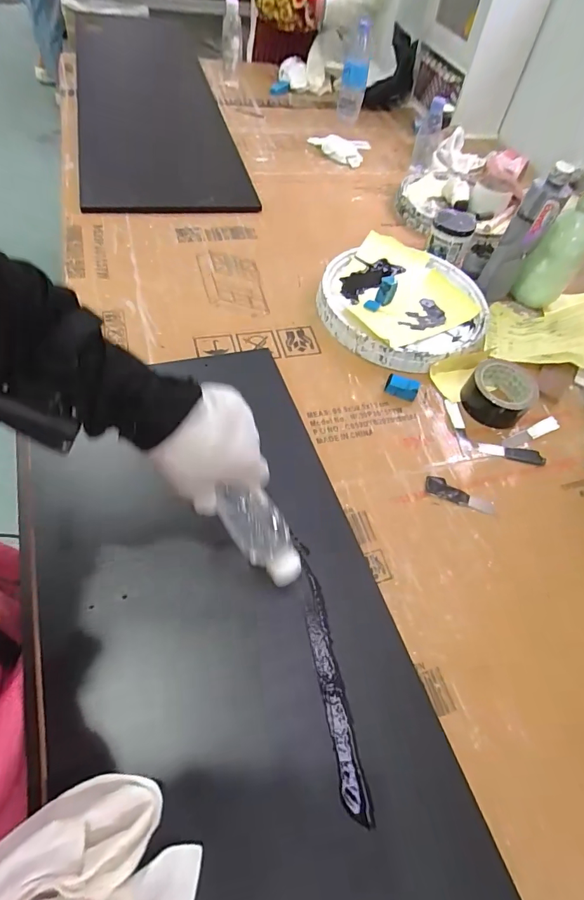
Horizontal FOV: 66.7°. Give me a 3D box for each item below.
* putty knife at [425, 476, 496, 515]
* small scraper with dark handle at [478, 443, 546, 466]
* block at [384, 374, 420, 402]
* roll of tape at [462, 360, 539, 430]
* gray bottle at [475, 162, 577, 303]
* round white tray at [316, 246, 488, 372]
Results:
[{"bbox_3d":[0.224,0.061,0.589,0.094,0.004,0.028,21,58,9],"label":"putty knife"},{"bbox_3d":[0.322,0.006,0.649,0.096,0.004,0.023,10,57,1],"label":"small scraper with dark handle"},{"bbox_3d":[0.170,-0.097,0.685,0.048,0.028,0.019,17,57,6],"label":"block"},{"bbox_3d":[0.319,-0.088,0.682,0.095,0.049,0.094,4,55,-5],"label":"roll of tape"},{"bbox_3d":[0.397,-0.355,0.759,0.060,0.226,0.069,10,54,-1],"label":"gray bottle"},{"bbox_3d":[0.195,-0.262,0.781,0.280,0.055,0.283,2,57,-4],"label":"round white tray"}]

